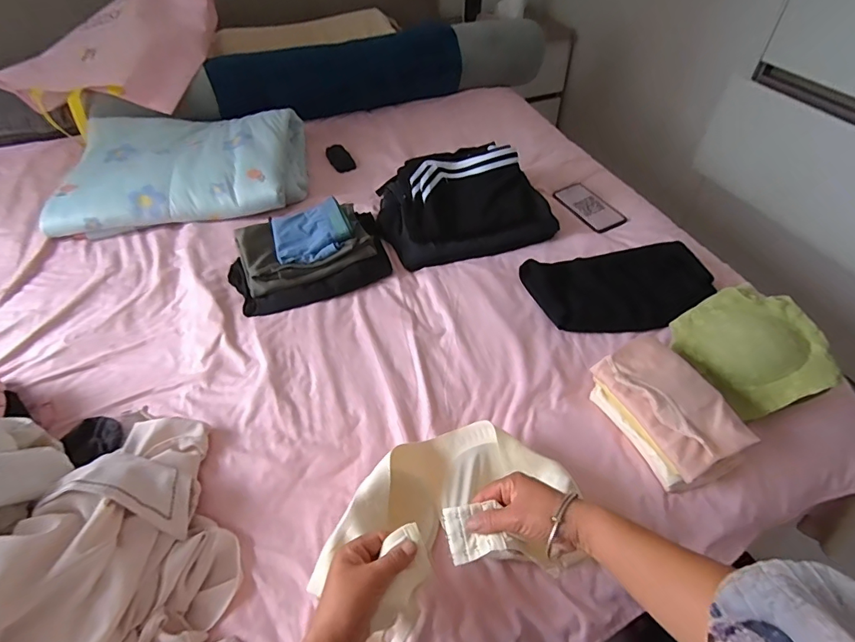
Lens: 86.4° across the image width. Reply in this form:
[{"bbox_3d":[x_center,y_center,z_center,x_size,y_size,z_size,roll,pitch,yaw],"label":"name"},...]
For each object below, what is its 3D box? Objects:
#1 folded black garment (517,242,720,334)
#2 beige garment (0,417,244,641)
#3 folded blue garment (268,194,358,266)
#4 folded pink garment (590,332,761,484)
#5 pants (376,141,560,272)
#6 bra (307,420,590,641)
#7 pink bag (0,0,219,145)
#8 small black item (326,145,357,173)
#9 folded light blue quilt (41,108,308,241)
[{"bbox_3d":[0.329,-0.061,0.796,0.306,0.045,0.173,-4,48,-2],"label":"folded black garment"},{"bbox_3d":[-0.354,0.258,0.484,0.247,0.122,0.335,-23,51,-17],"label":"beige garment"},{"bbox_3d":[-0.222,-0.175,0.871,0.143,0.037,0.141,-15,49,-12],"label":"folded blue garment"},{"bbox_3d":[0.322,0.101,0.609,0.099,0.042,0.189,-17,50,-13],"label":"folded pink garment"},{"bbox_3d":[0.064,-0.264,0.941,0.336,0.127,0.258,-12,49,-8],"label":"pants"},{"bbox_3d":[0.015,0.225,0.531,0.305,0.113,0.200,-26,52,-20],"label":"bra"},{"bbox_3d":[-0.793,-0.722,1.222,0.425,0.087,0.553,34,78,9],"label":"pink bag"},{"bbox_3d":[-0.228,-0.425,1.189,0.057,0.014,0.119,-19,50,-14],"label":"small black item"},{"bbox_3d":[-0.560,-0.358,1.062,0.519,0.110,0.341,-7,48,-4],"label":"folded light blue quilt"}]

